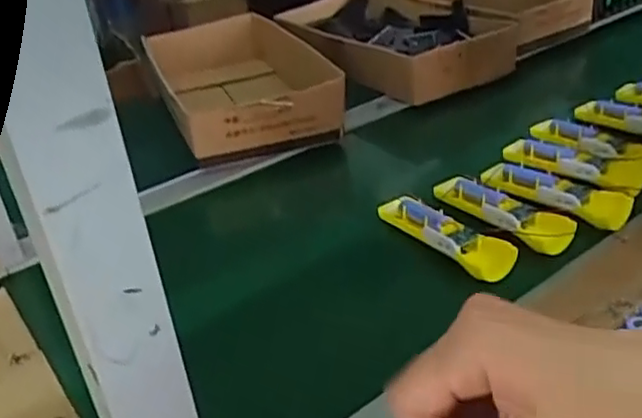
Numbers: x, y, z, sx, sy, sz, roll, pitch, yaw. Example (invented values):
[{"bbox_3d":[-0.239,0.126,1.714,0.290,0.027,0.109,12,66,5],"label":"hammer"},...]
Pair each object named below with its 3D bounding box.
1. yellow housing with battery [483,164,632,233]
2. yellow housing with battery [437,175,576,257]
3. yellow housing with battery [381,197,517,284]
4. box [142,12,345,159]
[{"bbox_3d":[0.254,-0.021,0.713,0.048,0.023,0.160,-31,40,-33],"label":"yellow housing with battery"},{"bbox_3d":[0.194,0.001,0.692,0.048,0.026,0.165,-26,37,-28],"label":"yellow housing with battery"},{"bbox_3d":[0.125,0.023,0.667,0.045,0.027,0.161,-28,38,-30],"label":"yellow housing with battery"},{"bbox_3d":[-0.119,-0.196,0.969,0.206,0.093,0.386,-15,33,-13],"label":"box"}]

